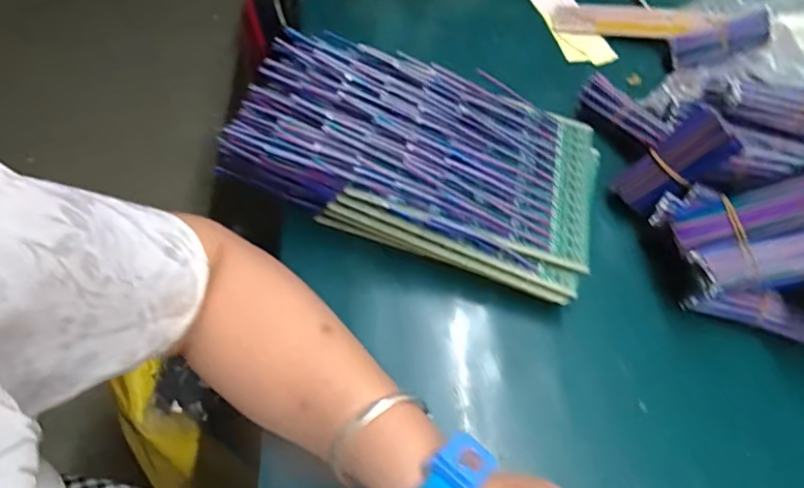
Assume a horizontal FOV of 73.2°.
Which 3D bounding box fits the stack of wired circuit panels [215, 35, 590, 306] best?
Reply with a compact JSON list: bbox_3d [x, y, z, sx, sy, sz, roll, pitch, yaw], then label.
[{"bbox_3d":[0.023,-0.080,0.462,0.286,0.088,0.186,16,55,6],"label":"stack of wired circuit panels"}]

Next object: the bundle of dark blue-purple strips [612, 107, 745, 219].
[{"bbox_3d":[0.229,-0.069,0.460,0.023,0.097,0.044,17,45,-38],"label":"bundle of dark blue-purple strips"}]

